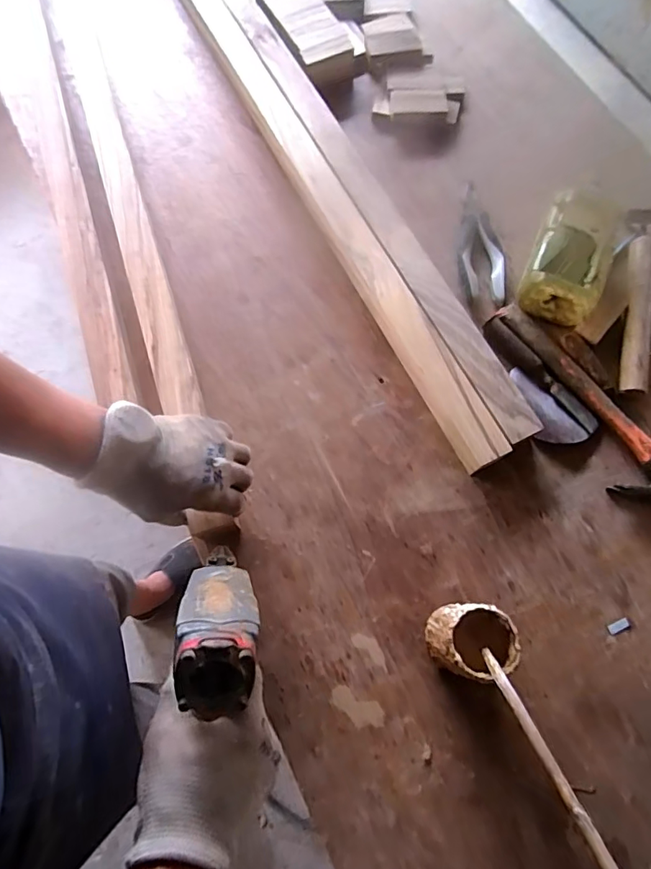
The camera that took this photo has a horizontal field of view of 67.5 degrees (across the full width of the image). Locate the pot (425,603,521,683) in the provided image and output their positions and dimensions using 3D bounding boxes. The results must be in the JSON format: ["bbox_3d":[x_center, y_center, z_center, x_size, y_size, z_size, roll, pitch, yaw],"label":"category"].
[{"bbox_3d":[0.139,0.199,0.477,0.071,0.089,0.067,1,72,1],"label":"pot"}]

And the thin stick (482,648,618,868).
[{"bbox_3d":[0.151,0.218,0.348,0.010,0.187,0.008,-6,102,-2],"label":"thin stick"}]

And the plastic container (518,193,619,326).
[{"bbox_3d":[0.312,-0.232,0.619,0.096,0.067,0.168,25,73,8],"label":"plastic container"}]

